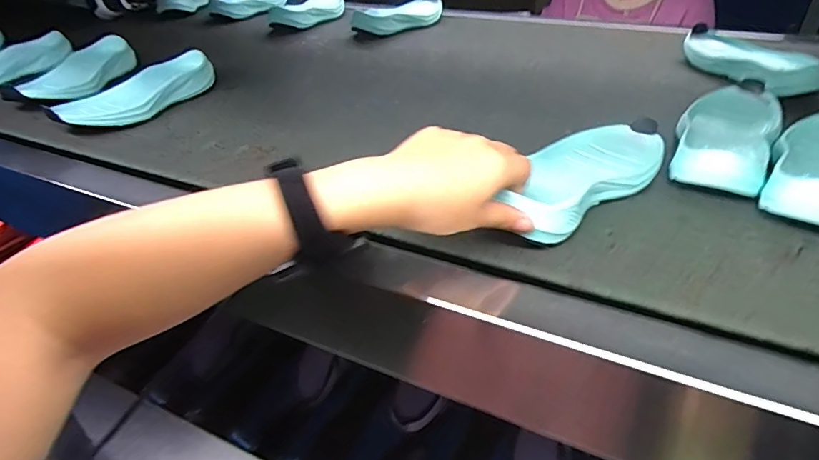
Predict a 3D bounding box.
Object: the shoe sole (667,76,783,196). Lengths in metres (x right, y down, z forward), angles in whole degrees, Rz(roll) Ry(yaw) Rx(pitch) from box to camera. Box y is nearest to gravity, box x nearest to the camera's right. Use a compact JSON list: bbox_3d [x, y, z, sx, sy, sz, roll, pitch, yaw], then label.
[{"bbox_3d":[0.310,-0.093,0.487,0.081,0.040,0.203,22,42,30],"label":"shoe sole"}]

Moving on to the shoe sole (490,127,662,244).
[{"bbox_3d":[0.146,-0.047,0.424,0.085,0.044,0.207,25,40,33],"label":"shoe sole"}]

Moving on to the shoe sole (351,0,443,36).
[{"bbox_3d":[-0.004,-0.403,0.924,0.073,0.036,0.219,24,45,38],"label":"shoe sole"}]

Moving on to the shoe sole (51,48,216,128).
[{"bbox_3d":[-0.361,-0.184,0.674,0.190,0.046,0.093,-23,38,-5],"label":"shoe sole"}]

